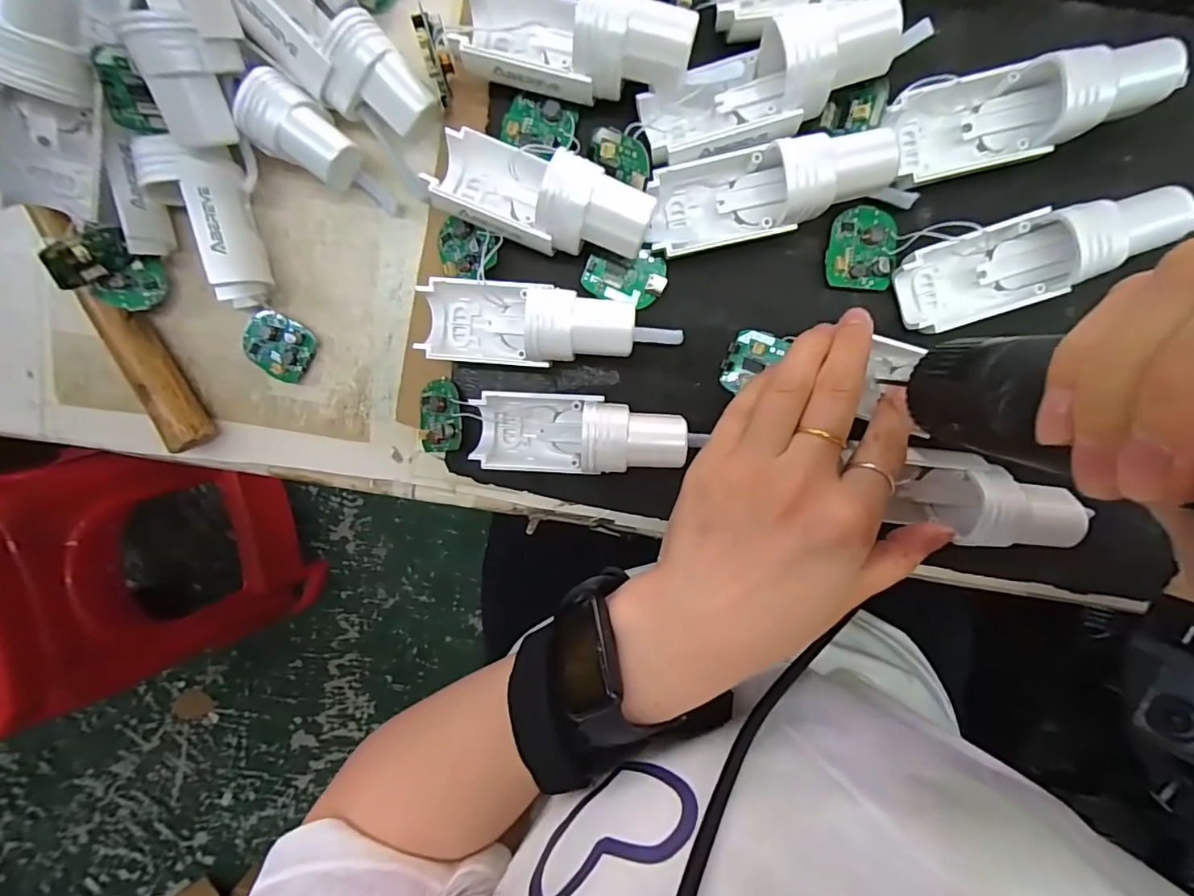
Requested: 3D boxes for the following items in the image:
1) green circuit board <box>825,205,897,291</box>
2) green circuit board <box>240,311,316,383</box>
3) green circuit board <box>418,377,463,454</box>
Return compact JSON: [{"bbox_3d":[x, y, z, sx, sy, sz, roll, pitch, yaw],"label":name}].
[{"bbox_3d":[0.114,-0.086,0.232,0.028,0.007,0.034,5,98,2],"label":"green circuit board"},{"bbox_3d":[-0.157,-0.051,0.264,0.033,0.010,0.028,34,98,-3],"label":"green circuit board"},{"bbox_3d":[-0.075,-0.015,0.254,0.029,0.006,0.034,9,96,36],"label":"green circuit board"}]

